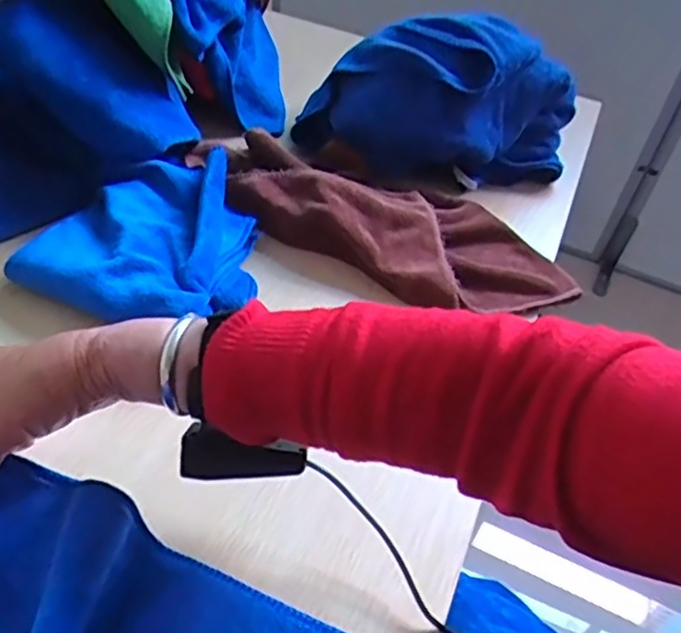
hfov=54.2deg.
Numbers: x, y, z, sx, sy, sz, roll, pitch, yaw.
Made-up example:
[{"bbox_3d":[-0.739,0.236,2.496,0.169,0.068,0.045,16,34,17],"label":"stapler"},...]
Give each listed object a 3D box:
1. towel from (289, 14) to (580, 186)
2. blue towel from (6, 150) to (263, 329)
[{"bbox_3d":[0.114,-0.222,0.692,0.272,0.130,0.173,-19,49,-25],"label":"towel"},{"bbox_3d":[-0.144,-0.061,0.540,0.173,0.056,0.173,22,45,15],"label":"blue towel"}]

